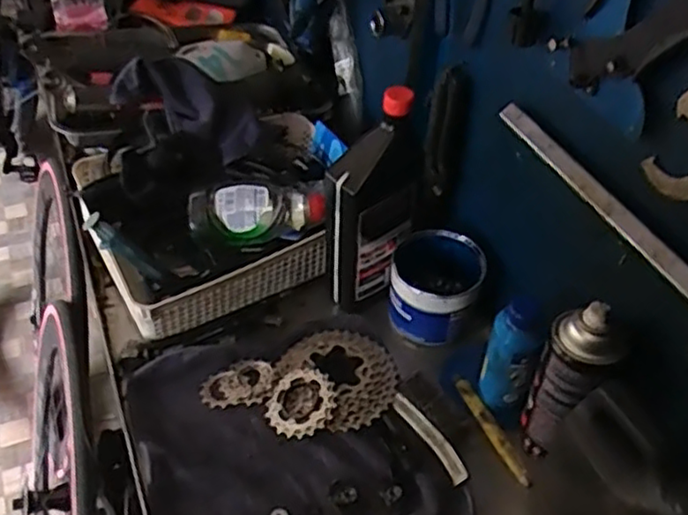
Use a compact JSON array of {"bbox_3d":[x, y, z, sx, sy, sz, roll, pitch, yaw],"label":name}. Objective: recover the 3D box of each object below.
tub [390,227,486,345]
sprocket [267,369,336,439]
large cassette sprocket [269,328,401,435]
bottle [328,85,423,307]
[{"bbox_3d":[0.101,0.035,0.773,0.099,0.088,0.104,2,43,-2],"label":"tub"},{"bbox_3d":[-0.043,0.148,0.692,0.070,0.008,0.070,-6,53,9],"label":"sprocket"},{"bbox_3d":[0.002,0.120,0.731,0.117,0.018,0.124,-29,52,-30],"label":"large cassette sprocket"},{"bbox_3d":[0.031,-0.057,0.741,0.061,0.245,0.098,33,50,28],"label":"bottle"}]

